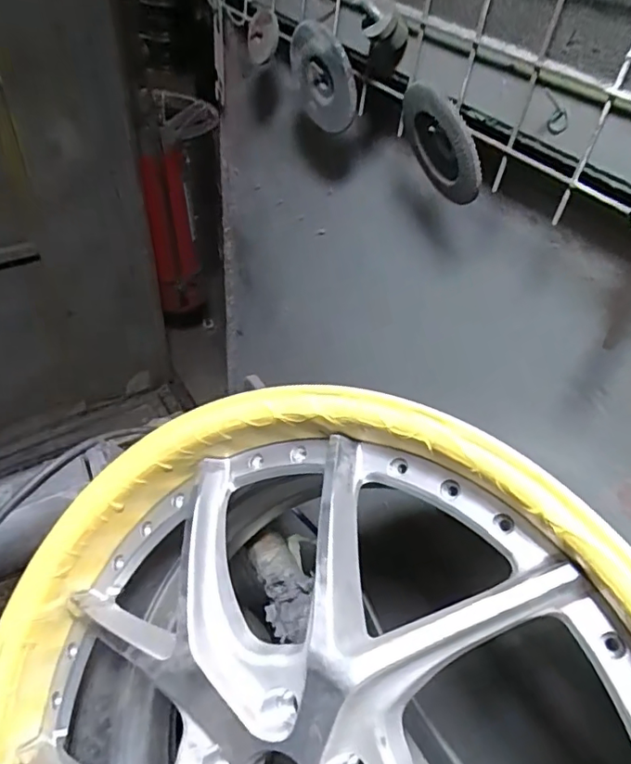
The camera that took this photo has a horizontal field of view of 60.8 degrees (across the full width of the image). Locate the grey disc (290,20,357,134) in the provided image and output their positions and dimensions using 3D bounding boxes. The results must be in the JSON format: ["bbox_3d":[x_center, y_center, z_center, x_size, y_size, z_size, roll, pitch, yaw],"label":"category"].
[{"bbox_3d":[0.009,-0.304,0.539,0.023,0.093,0.111,-33,49,-14],"label":"grey disc"}]

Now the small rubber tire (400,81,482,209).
[{"bbox_3d":[0.099,-0.193,0.438,0.010,0.088,0.102,-29,45,-3],"label":"small rubber tire"}]

